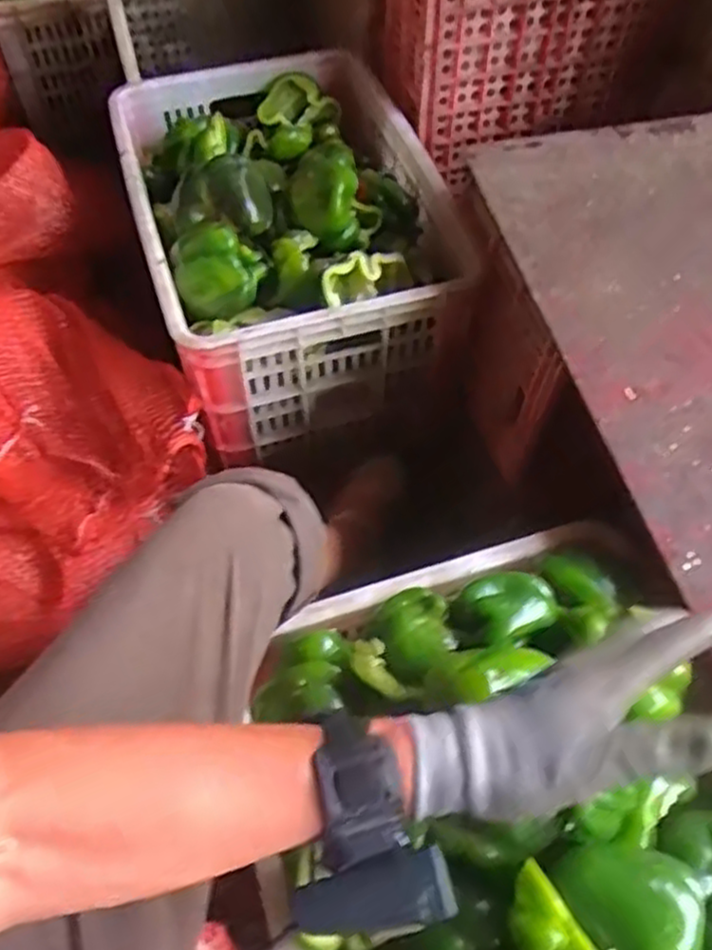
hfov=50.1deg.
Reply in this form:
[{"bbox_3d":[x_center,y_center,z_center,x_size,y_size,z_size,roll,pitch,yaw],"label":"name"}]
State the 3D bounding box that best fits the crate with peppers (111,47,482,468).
[{"bbox_3d":[-0.097,-0.358,1.043,0.369,0.212,0.597,-13,56,-3],"label":"crate with peppers"}]

